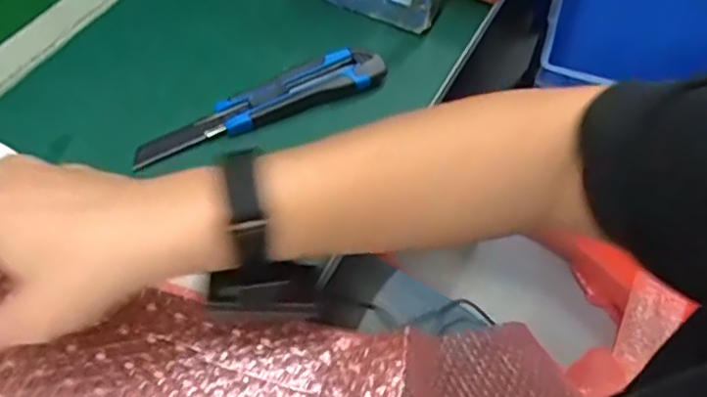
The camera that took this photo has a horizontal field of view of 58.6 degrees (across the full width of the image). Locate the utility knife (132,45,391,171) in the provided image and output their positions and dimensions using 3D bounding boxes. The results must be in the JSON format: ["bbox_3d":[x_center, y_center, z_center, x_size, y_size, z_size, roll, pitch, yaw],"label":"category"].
[{"bbox_3d":[-0.073,-0.078,0.501,0.208,0.018,0.037,-22,59,-19],"label":"utility knife"}]

